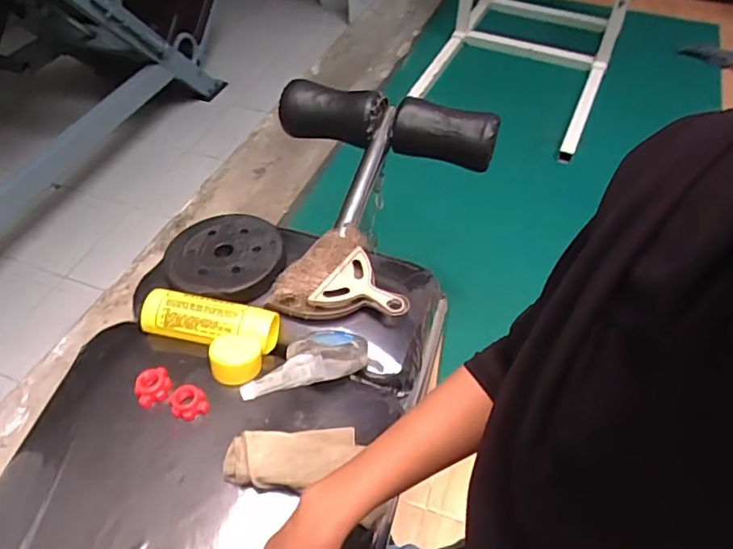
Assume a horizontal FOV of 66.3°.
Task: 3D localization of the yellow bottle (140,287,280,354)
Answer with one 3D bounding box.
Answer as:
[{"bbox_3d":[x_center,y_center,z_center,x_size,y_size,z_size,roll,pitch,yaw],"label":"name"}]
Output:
[{"bbox_3d":[-0.223,0.069,0.798,0.189,0.056,0.067,9,49,7],"label":"yellow bottle"}]

